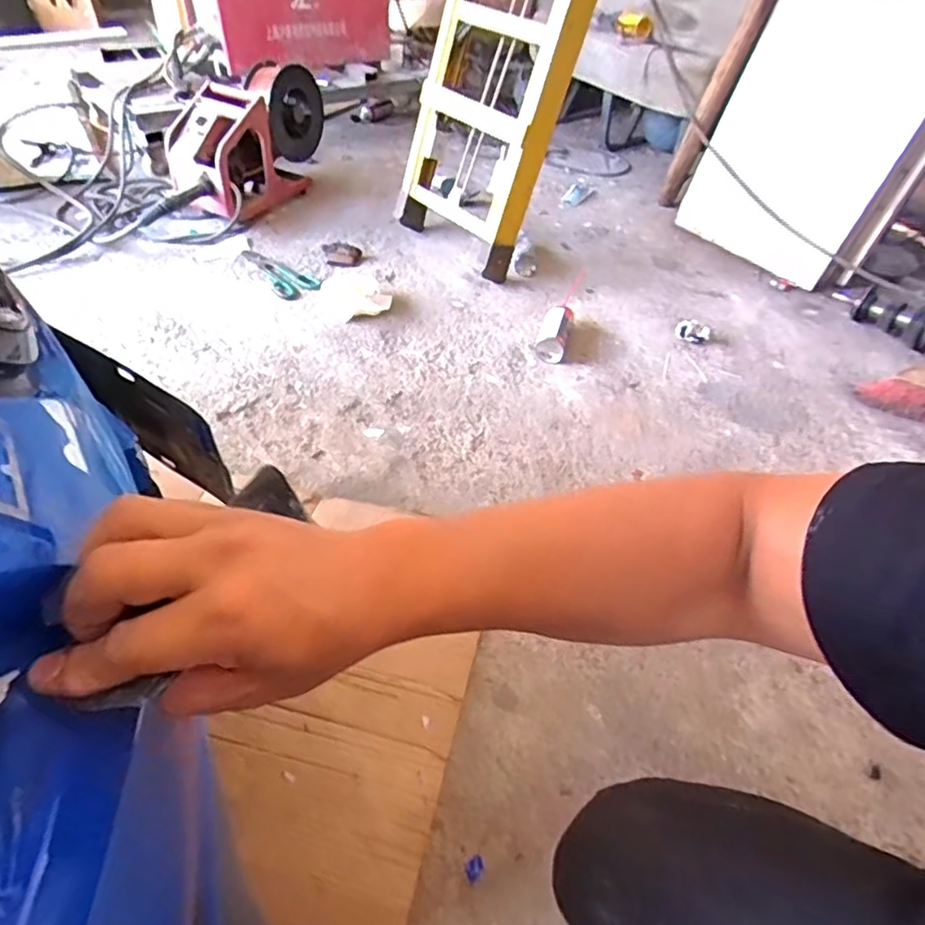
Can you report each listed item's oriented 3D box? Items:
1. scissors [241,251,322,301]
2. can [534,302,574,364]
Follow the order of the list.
[{"bbox_3d":[-0.482,-0.517,1.654,0.119,0.023,0.309,-24,51,-25],"label":"scissors"},{"bbox_3d":[0.217,-0.307,1.445,0.071,0.081,0.142,11,45,7],"label":"can"}]

